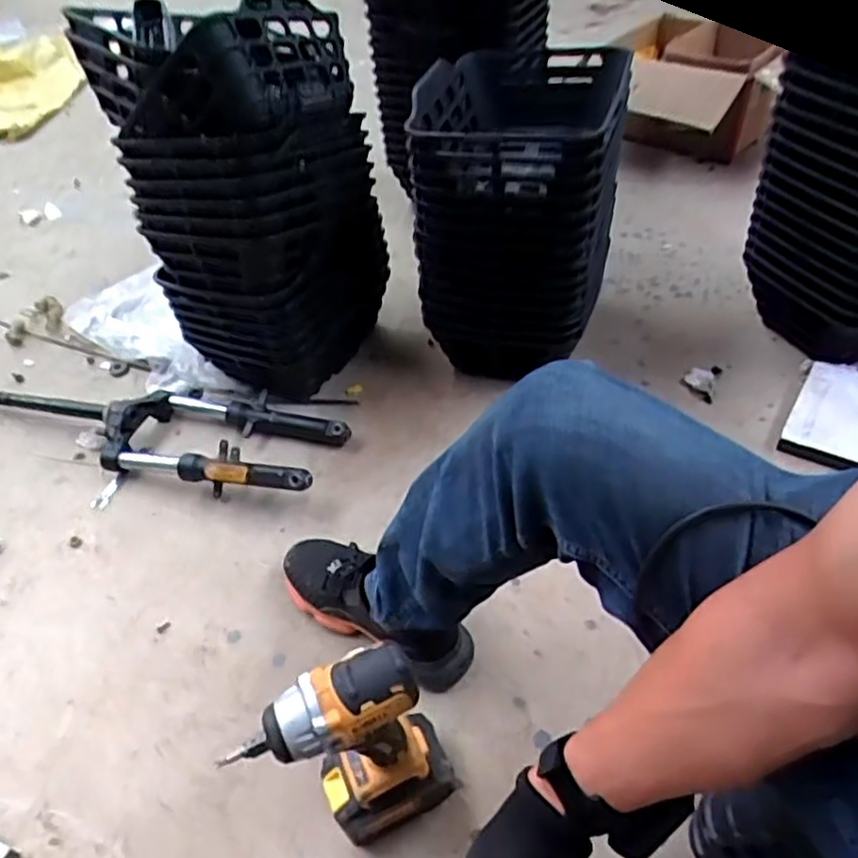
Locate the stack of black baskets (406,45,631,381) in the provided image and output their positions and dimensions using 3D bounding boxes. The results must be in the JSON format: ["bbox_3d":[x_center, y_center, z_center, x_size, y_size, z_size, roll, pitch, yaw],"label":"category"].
[{"bbox_3d":[0.144,-0.375,1.127,0.286,0.388,0.474,2,47,11],"label":"stack of black baskets"}]

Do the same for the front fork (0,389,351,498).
[{"bbox_3d":[-0.478,-0.015,1.129,0.699,0.078,0.196,10,48,16],"label":"front fork"}]

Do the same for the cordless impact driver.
[{"bbox_3d":[-0.064,0.300,0.627,0.155,0.260,0.068,-22,47,-12],"label":"cordless impact driver"}]

